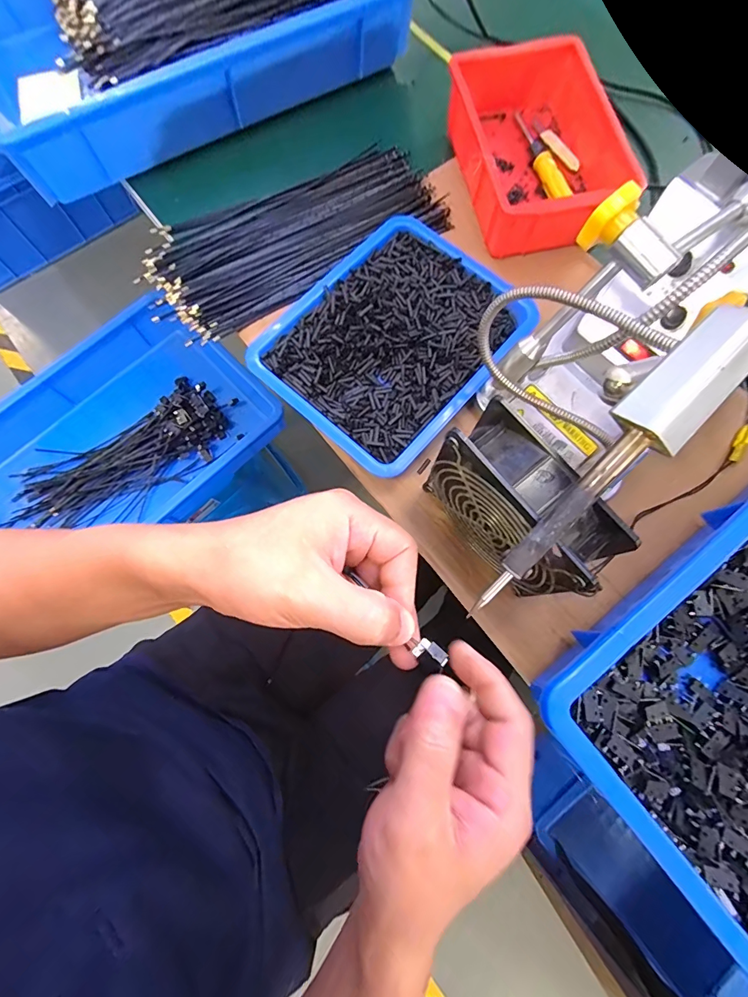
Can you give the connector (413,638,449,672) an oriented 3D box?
[{"bbox_3d":[0.028,0.077,0.211,0.015,0.004,0.011,41,80,12],"label":"connector"}]

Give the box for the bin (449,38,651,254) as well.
[{"bbox_3d":[0.162,-0.356,0.435,0.146,0.055,0.206,-12,76,-5],"label":"bin"}]

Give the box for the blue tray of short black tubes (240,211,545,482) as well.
[{"bbox_3d":[0.020,-0.142,0.390,0.179,0.031,0.219,42,78,9],"label":"blue tray of short black tubes"}]

